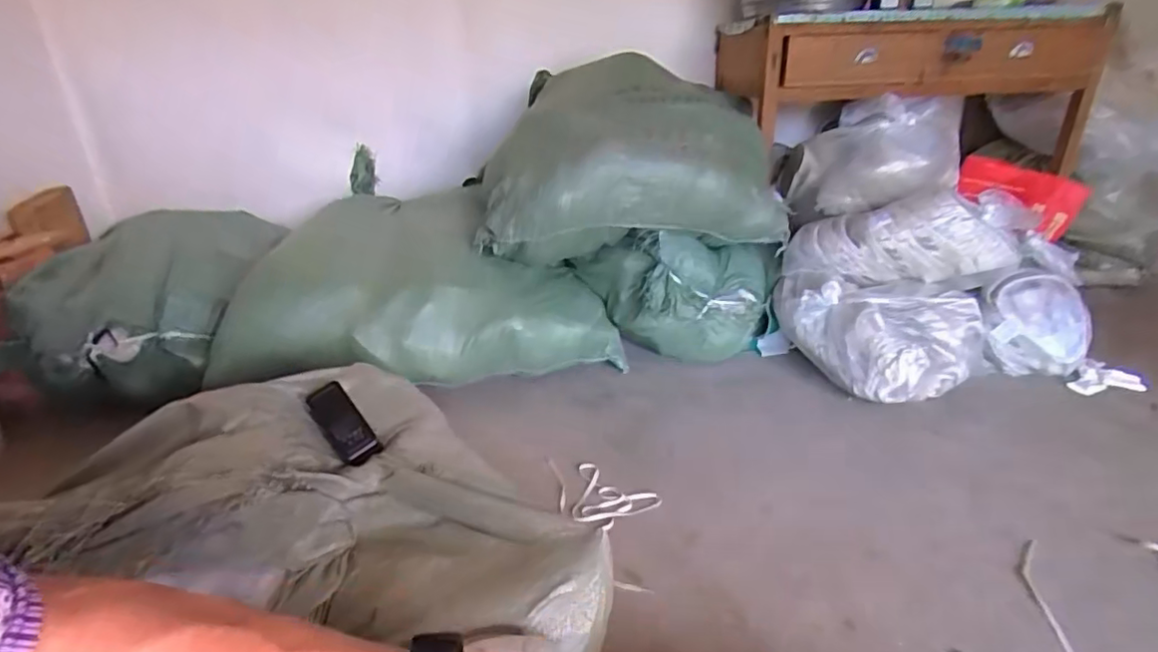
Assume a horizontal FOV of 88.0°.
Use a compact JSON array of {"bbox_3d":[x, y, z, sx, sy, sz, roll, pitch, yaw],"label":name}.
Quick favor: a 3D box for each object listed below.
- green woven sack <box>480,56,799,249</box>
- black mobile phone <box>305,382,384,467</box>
[{"bbox_3d":[0.139,-0.465,1.635,0.776,0.380,0.622,1,25,7],"label":"green woven sack"},{"bbox_3d":[-0.352,0.146,0.889,0.057,0.013,0.141,-37,70,-17],"label":"black mobile phone"}]

